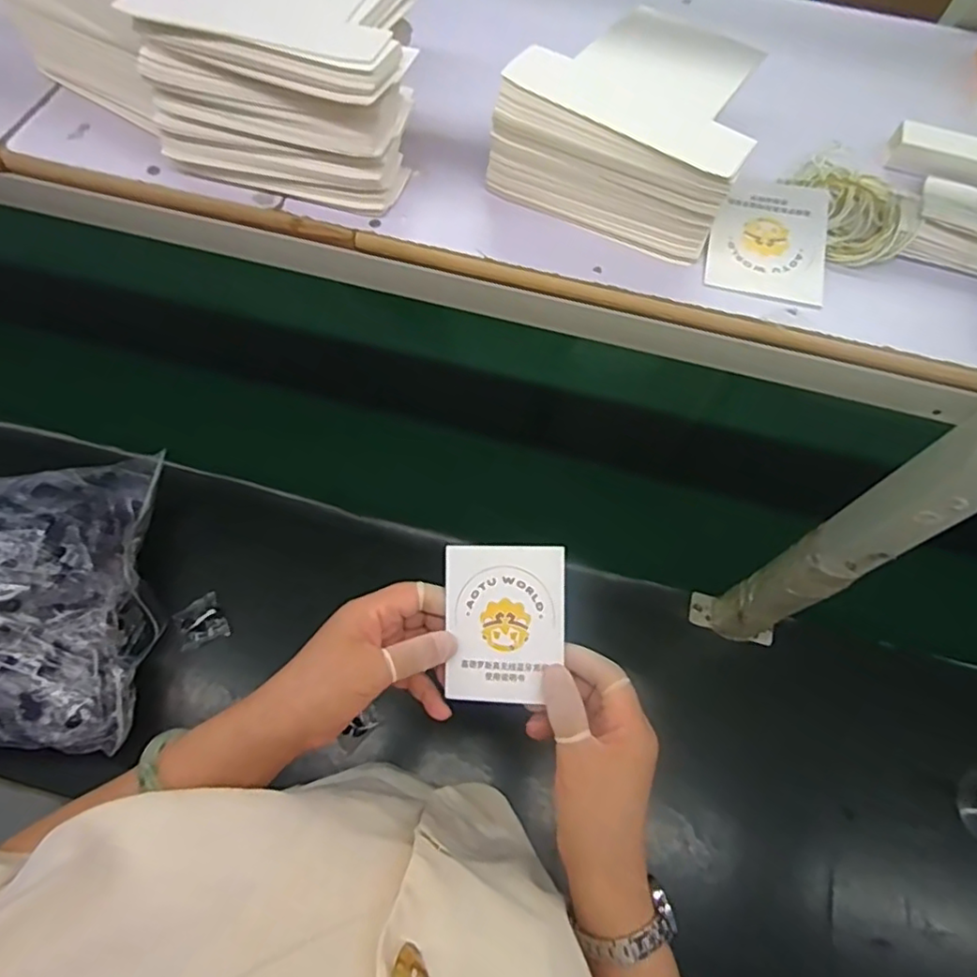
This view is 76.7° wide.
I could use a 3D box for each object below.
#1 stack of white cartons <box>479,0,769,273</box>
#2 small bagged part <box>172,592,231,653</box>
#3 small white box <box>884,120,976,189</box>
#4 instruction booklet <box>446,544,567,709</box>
[{"bbox_3d":[0.089,-0.226,0.389,0.140,0.075,0.109,24,65,9],"label":"stack of white cartons"},{"bbox_3d":[-0.335,0.156,0.721,0.051,0.017,0.051,-25,67,-15],"label":"small bagged part"},{"bbox_3d":[0.316,-0.228,0.425,0.074,0.022,0.024,19,64,6],"label":"small white box"},{"bbox_3d":[0.011,0.083,0.379,0.071,0.005,0.094,0,85,10],"label":"instruction booklet"}]

